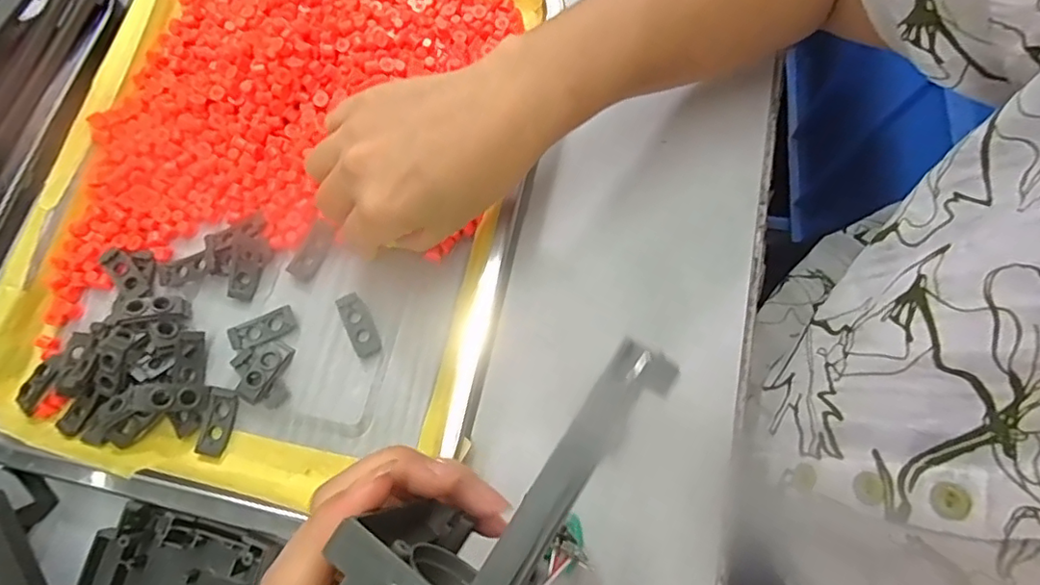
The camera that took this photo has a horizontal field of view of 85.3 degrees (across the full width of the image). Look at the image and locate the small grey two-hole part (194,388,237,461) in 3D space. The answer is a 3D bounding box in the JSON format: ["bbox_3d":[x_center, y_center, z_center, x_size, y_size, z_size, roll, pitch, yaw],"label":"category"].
[{"bbox_3d":[-0.159,0.068,0.295,0.015,0.008,0.034,14,77,4],"label":"small grey two-hole part"}]

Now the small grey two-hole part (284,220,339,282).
[{"bbox_3d":[-0.118,-0.023,0.322,0.013,0.006,0.034,23,77,7],"label":"small grey two-hole part"}]

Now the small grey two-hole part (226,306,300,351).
[{"bbox_3d":[-0.140,0.020,0.307,0.035,0.004,0.015,-20,85,-11],"label":"small grey two-hole part"}]

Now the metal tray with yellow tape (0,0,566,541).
[{"bbox_3d":[-0.133,-0.062,0.324,0.259,0.028,0.346,10,76,4],"label":"metal tray with yellow tape"}]

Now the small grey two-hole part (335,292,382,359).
[{"bbox_3d":[-0.087,0.018,0.308,0.014,0.008,0.035,-25,77,-5],"label":"small grey two-hole part"}]

